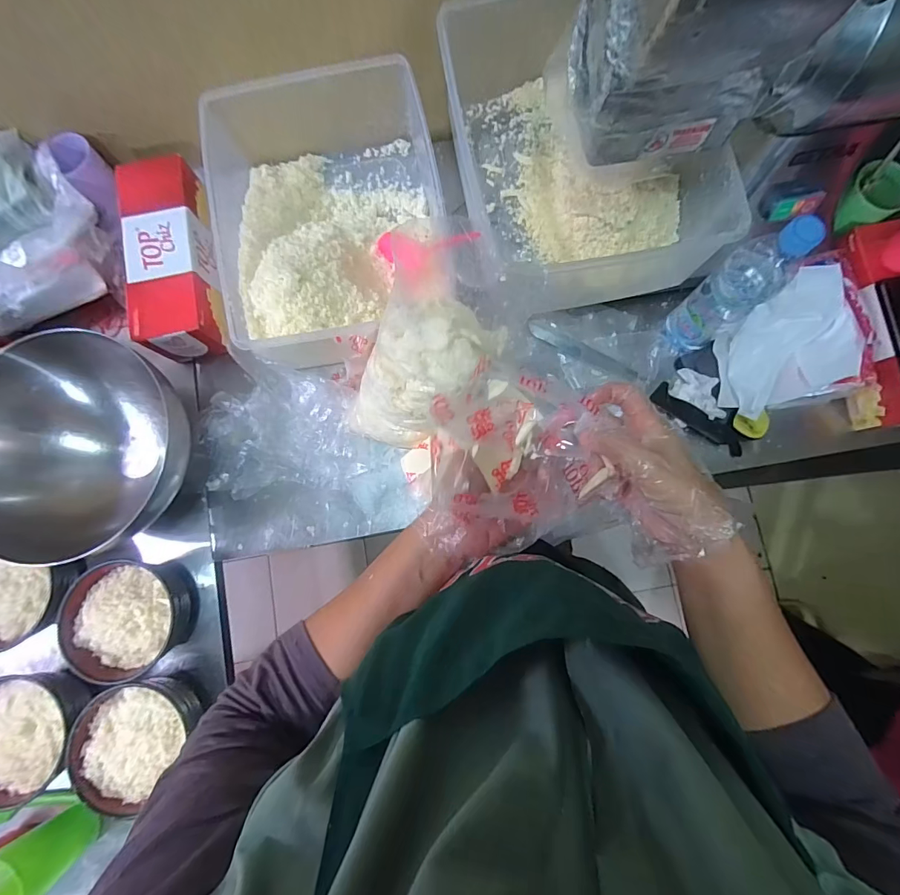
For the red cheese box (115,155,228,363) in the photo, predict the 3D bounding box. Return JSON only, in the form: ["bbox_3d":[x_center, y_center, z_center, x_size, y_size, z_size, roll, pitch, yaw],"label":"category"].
[{"bbox_3d":[-0.390,-0.271,0.608,0.106,0.078,0.269,-13,81,0],"label":"red cheese box"}]

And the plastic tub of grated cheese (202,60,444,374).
[{"bbox_3d":[-0.161,-0.316,0.600,0.281,0.118,0.395,-10,81,0],"label":"plastic tub of grated cheese"}]

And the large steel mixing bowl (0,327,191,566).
[{"bbox_3d":[-0.457,0.006,0.550,0.250,0.131,0.252,0,81,2],"label":"large steel mixing bowl"}]

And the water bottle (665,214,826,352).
[{"bbox_3d":[0.331,-0.180,0.510,0.059,0.235,0.065,-40,82,-5],"label":"water bottle"}]

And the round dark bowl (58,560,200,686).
[{"bbox_3d":[-0.414,0.223,0.557,0.133,0.060,0.142,0,81,2],"label":"round dark bowl"}]

